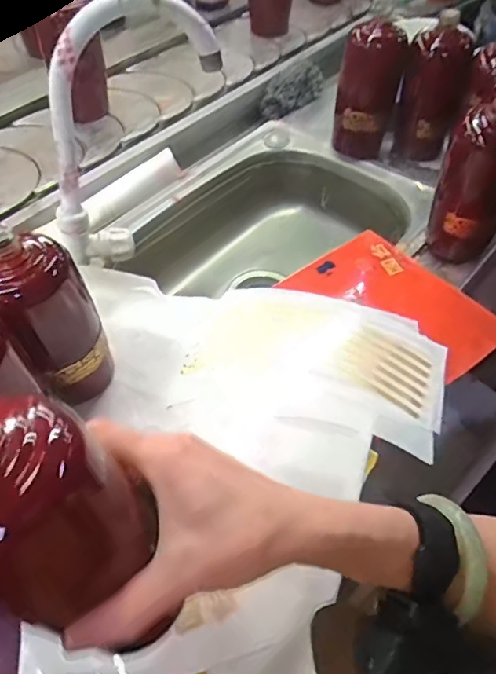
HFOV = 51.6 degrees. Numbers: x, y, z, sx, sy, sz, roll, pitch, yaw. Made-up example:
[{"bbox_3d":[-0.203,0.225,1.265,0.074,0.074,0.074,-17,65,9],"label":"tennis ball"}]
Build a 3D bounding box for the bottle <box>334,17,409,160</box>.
[{"bbox_3d":[0.168,-0.340,0.724,0.081,0.174,0.066,8,54,5],"label":"bottle"}]

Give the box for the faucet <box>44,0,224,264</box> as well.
[{"bbox_3d":[-0.120,-0.207,0.545,0.199,0.265,0.051,-36,62,-24],"label":"faucet"}]

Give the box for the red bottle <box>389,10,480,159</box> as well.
[{"bbox_3d":[0.251,-0.321,0.707,0.073,0.170,0.079,0,54,-1],"label":"red bottle"}]

